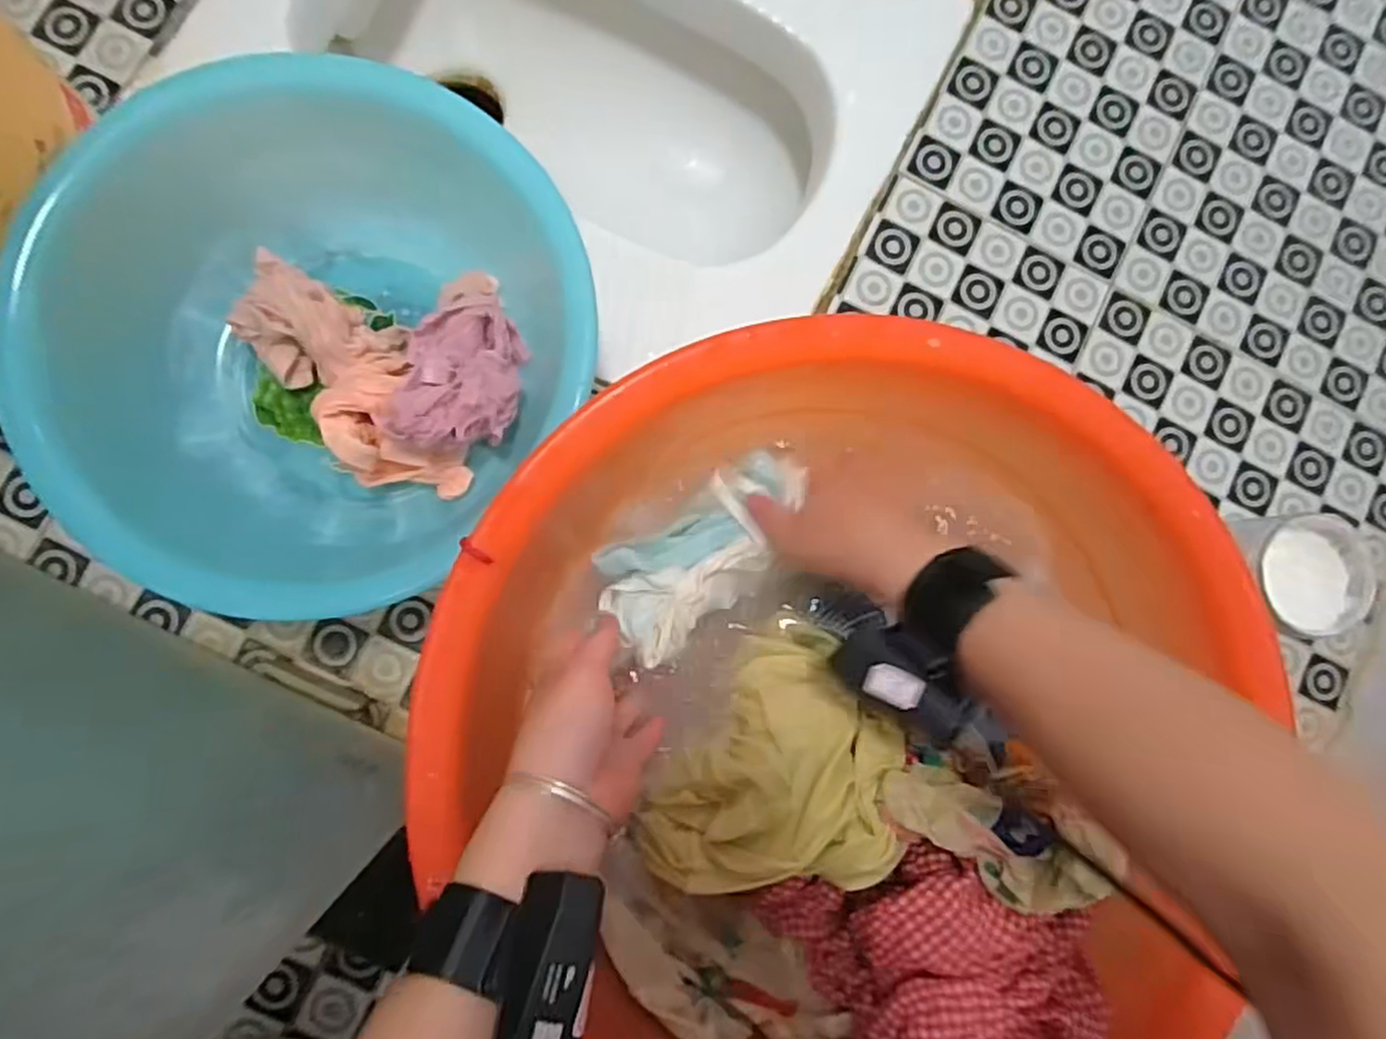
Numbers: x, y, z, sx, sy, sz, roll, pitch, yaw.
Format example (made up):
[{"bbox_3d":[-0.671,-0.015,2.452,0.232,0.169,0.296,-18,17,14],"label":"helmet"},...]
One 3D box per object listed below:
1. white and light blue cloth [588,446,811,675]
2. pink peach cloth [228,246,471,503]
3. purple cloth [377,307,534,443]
[{"bbox_3d":[0.005,0.018,0.482,0.158,0.025,0.078,-45,90,-4],"label":"white and light blue cloth"},{"bbox_3d":[-0.223,-0.097,0.465,0.077,0.055,0.201,-41,90,-7],"label":"pink peach cloth"},{"bbox_3d":[-0.148,-0.092,0.462,0.074,0.054,0.099,8,85,-5],"label":"purple cloth"}]

